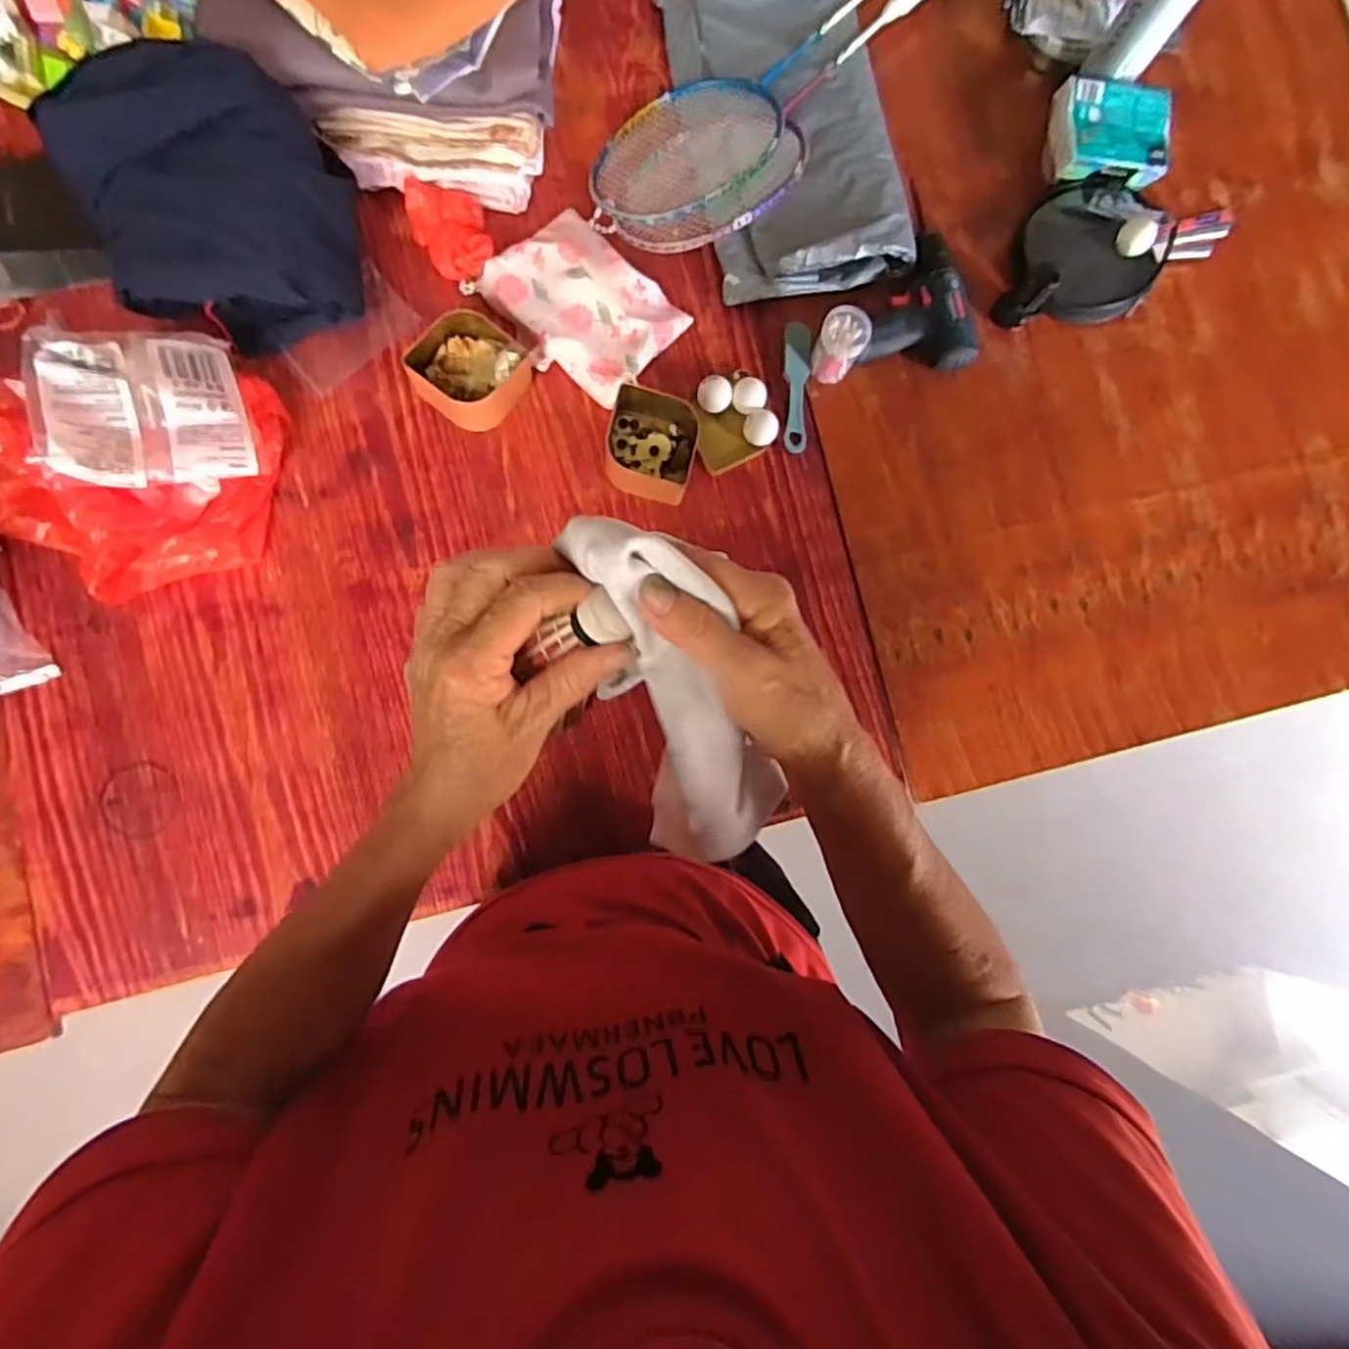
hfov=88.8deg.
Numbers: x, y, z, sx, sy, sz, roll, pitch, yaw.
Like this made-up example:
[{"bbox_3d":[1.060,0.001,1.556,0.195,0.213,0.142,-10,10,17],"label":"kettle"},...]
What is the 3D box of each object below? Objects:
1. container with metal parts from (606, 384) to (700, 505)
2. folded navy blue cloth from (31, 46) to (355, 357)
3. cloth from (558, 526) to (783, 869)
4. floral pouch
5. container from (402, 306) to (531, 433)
[{"bbox_3d":[-0.025,-0.260,0.769,0.097,0.062,0.105,15,83,-4],"label":"container with metal parts"},{"bbox_3d":[-0.449,-0.458,0.690,0.247,0.163,0.203,-16,86,-7],"label":"folded navy blue cloth"},{"bbox_3d":[0.005,0.011,0.316,0.070,0.050,0.177,-25,113,-7],"label":"cloth"},{"bbox_3d":[-0.104,-0.420,0.784,0.209,0.041,0.168,34,82,-1],"label":"floral pouch"},{"bbox_3d":[-0.224,-0.333,0.755,0.107,0.056,0.103,35,82,-1],"label":"container"}]

